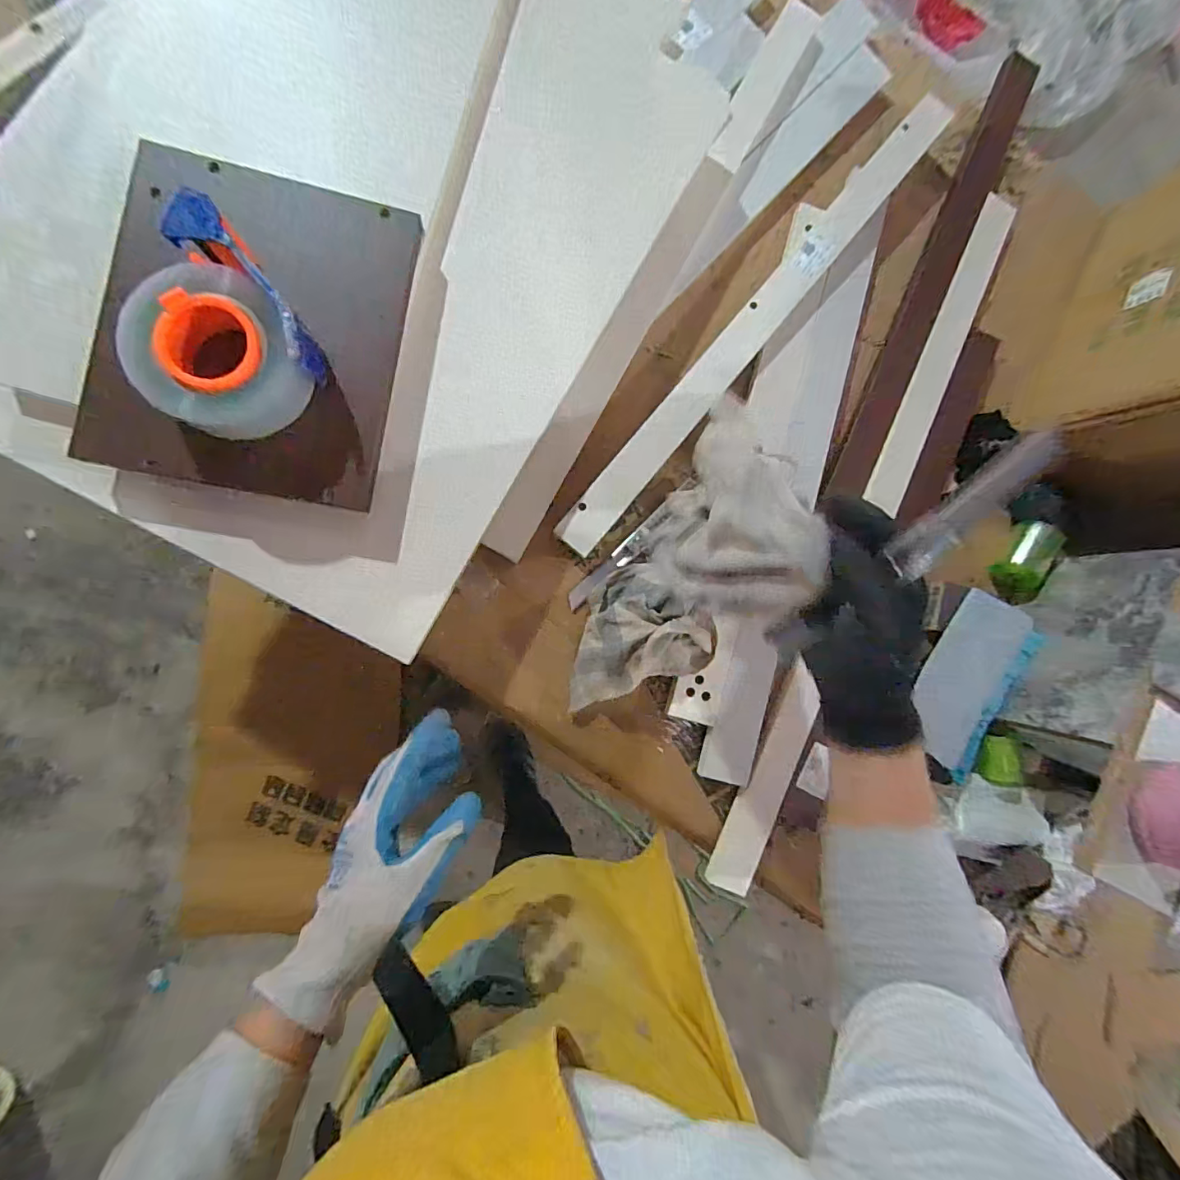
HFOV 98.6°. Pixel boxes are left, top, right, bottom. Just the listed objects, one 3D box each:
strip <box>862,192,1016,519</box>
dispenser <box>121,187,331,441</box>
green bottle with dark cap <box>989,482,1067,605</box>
[{"bbox_3d":[0.478,-0.321,0.681,0.050,0.021,0.471,25,85,-7],"label":"strip"},{"bbox_3d":[-0.314,-0.215,0.413,0.129,0.058,0.171,-35,93,-8],"label":"dispenser"},{"bbox_3d":[0.600,-0.060,0.689,0.061,0.048,0.163,22,85,-7],"label":"green bottle with dark cap"}]

